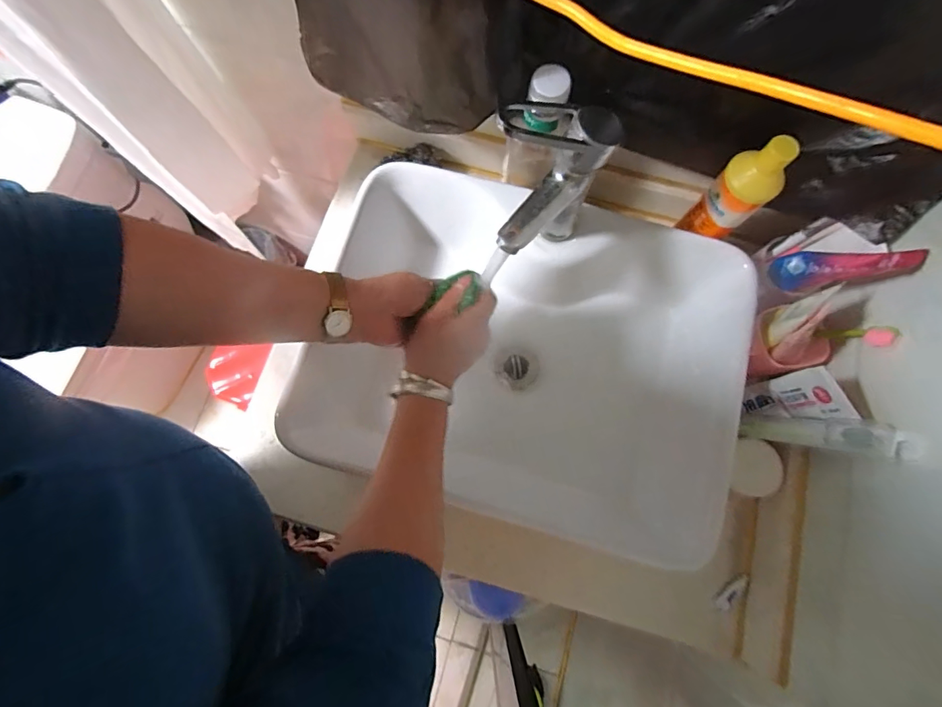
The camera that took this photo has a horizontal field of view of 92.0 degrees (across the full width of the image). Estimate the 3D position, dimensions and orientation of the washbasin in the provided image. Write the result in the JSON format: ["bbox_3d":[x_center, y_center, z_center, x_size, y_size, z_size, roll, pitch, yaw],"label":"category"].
[{"bbox_3d":[0.061,0.003,0.530,0.459,0.111,0.341,15,77,4],"label":"washbasin"}]

